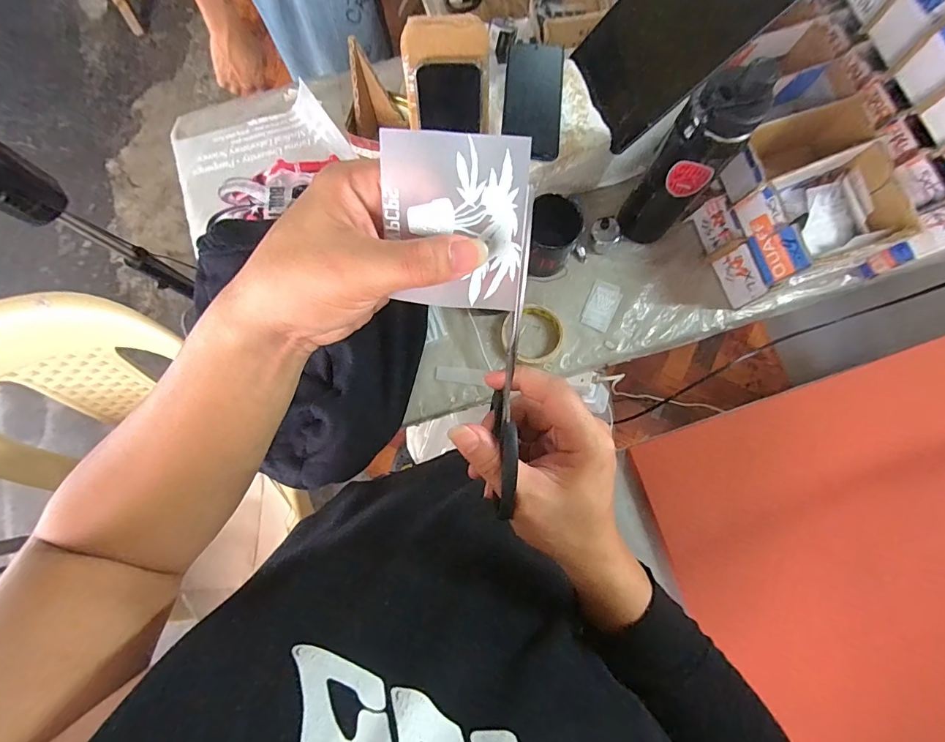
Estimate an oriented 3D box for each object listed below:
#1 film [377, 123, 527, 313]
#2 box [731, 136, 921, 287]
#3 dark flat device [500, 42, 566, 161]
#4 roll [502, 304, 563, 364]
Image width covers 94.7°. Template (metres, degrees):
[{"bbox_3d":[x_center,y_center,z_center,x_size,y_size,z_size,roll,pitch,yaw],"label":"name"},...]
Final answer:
[{"bbox_3d":[-0.008,-0.070,0.212,0.067,0.005,0.080,1,117,-5],"label":"film"},{"bbox_3d":[0.460,-0.206,0.568,0.171,0.081,0.128,-19,80,-4],"label":"box"},{"bbox_3d":[0.084,-0.373,0.600,0.077,0.010,0.168,5,79,0],"label":"dark flat device"},{"bbox_3d":[0.089,-0.054,0.649,0.090,0.020,0.089,0,79,-1],"label":"roll"}]

